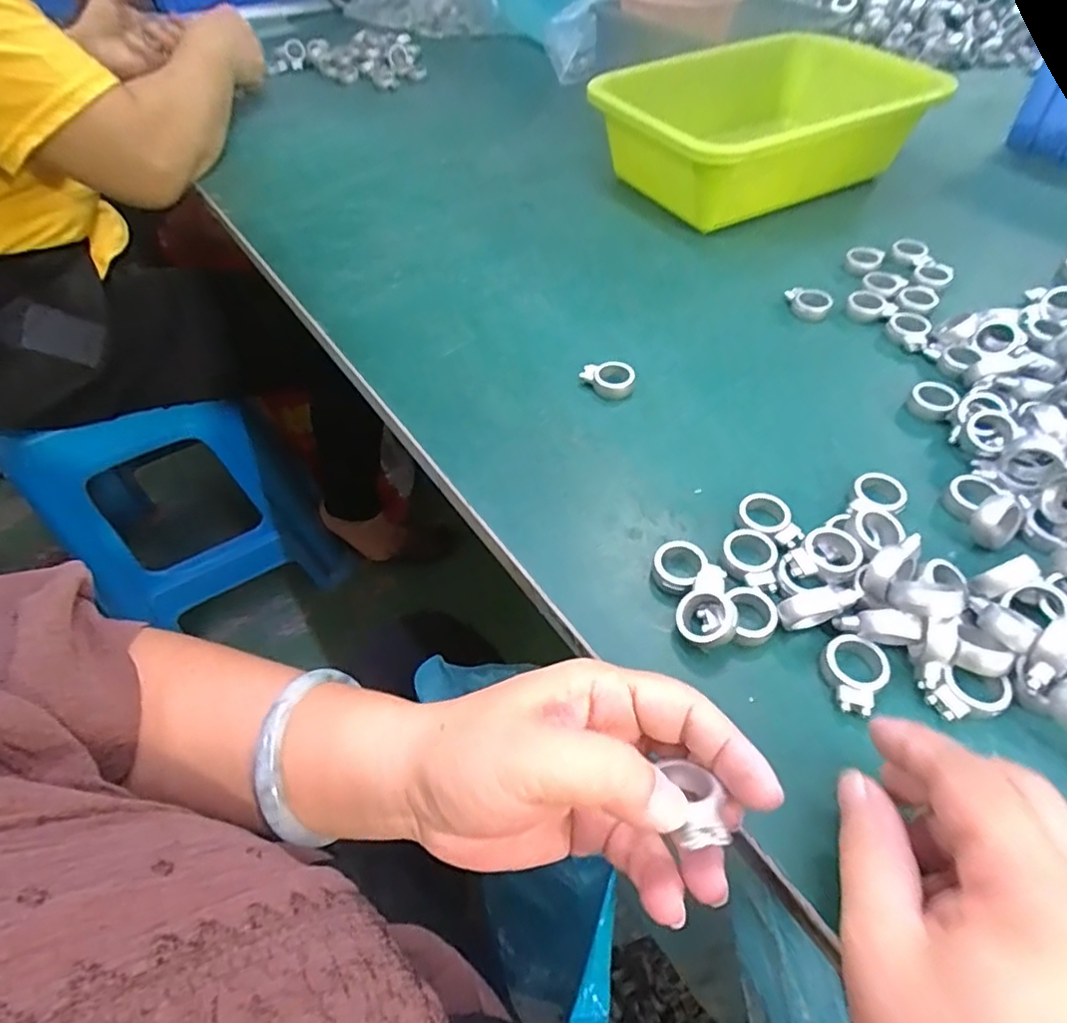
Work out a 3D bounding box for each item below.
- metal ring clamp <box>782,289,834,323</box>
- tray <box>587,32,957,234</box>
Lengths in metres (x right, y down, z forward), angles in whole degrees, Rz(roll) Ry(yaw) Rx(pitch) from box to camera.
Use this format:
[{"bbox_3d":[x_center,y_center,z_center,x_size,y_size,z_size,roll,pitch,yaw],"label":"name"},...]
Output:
[{"bbox_3d":[0.197,-0.149,0.443,0.031,0.014,0.024,15,53,16],"label":"metal ring clamp"},{"bbox_3d":[0.208,-0.349,0.559,0.276,0.082,0.215,-26,53,-17],"label":"tray"}]

